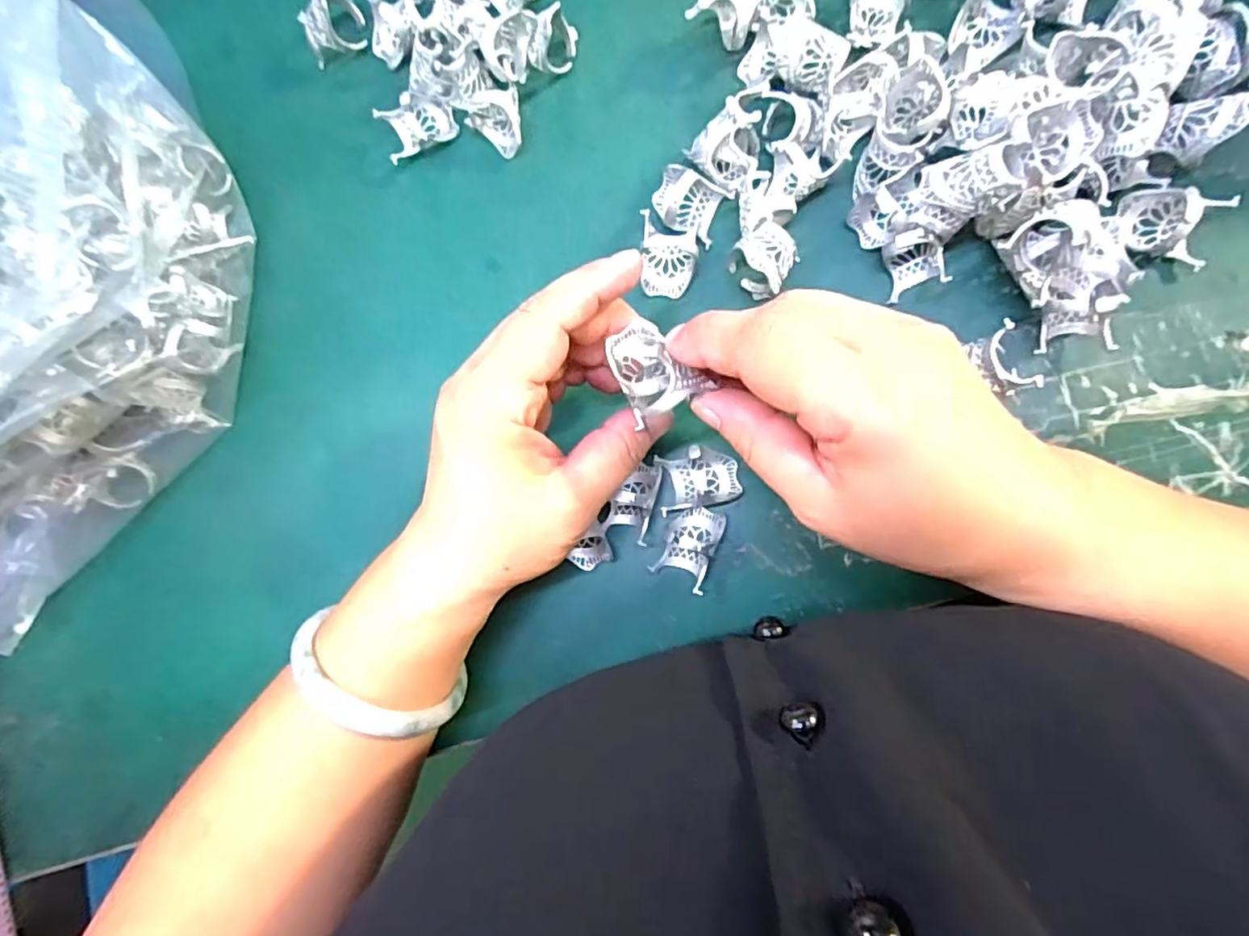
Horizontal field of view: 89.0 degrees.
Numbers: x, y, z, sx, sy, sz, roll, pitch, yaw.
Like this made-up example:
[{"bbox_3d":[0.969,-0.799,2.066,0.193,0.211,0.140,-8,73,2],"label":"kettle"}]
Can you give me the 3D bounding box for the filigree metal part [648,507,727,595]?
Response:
[{"bbox_3d":[0.027,0.033,0.266,0.023,0.022,0.034,22,90,10],"label":"filigree metal part"}]

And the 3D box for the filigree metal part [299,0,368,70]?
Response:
[{"bbox_3d":[-0.143,-0.217,0.304,0.026,0.029,0.030,-6,86,9],"label":"filigree metal part"}]

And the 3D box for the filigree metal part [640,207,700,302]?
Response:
[{"bbox_3d":[0.020,-0.094,0.280,0.023,0.009,0.035,1,87,9],"label":"filigree metal part"}]

